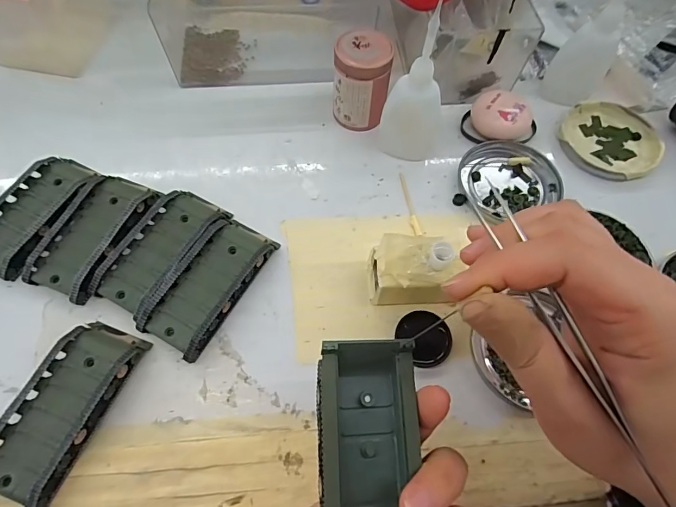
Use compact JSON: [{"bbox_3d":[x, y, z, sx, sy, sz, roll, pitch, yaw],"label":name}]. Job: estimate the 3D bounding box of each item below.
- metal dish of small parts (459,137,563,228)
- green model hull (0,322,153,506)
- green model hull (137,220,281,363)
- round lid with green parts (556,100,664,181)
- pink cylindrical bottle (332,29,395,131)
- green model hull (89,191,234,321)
[{"bbox_3d":[0.136,-0.062,0.331,0.073,0.008,0.064,-23,66,-13],"label":"metal dish of small parts"},{"bbox_3d":[-0.156,0.086,0.236,0.045,0.024,0.095,21,65,8],"label":"green model hull"},{"bbox_3d":[-0.084,0.019,0.278,0.044,0.019,0.095,26,66,11],"label":"green model hull"},{"bbox_3d":[0.232,-0.098,0.353,0.078,0.011,0.078,1,63,-1],"label":"round lid with green parts"},{"bbox_3d":[0.019,-0.137,0.335,0.043,0.065,0.040,1,63,-1],"label":"pink cylindrical bottle"},{"bbox_3d":[-0.122,-0.004,0.288,0.047,0.020,0.096,27,66,11],"label":"green model hull"}]

